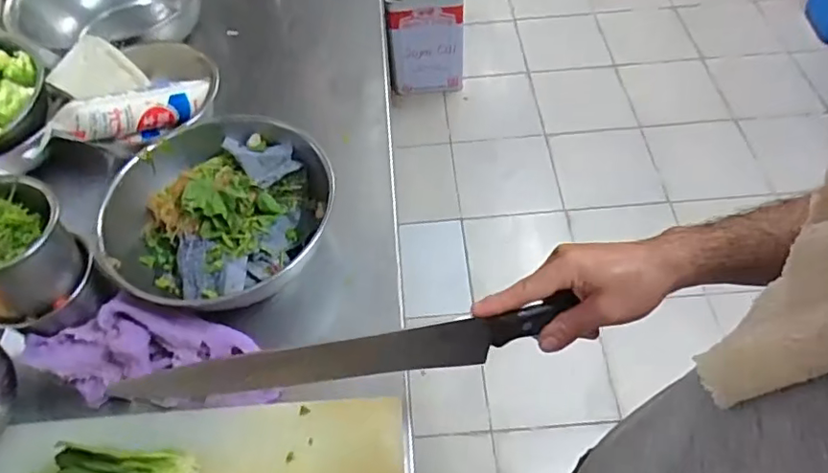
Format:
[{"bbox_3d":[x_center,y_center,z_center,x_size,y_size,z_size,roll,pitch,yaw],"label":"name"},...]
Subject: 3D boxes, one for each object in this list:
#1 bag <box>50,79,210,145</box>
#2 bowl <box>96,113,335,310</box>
[{"bbox_3d":[-0.306,-0.134,0.619,0.032,0.062,0.159,38,43,24],"label":"bag"},{"bbox_3d":[-0.196,-0.021,0.561,0.216,0.072,0.213,20,58,15],"label":"bowl"}]

